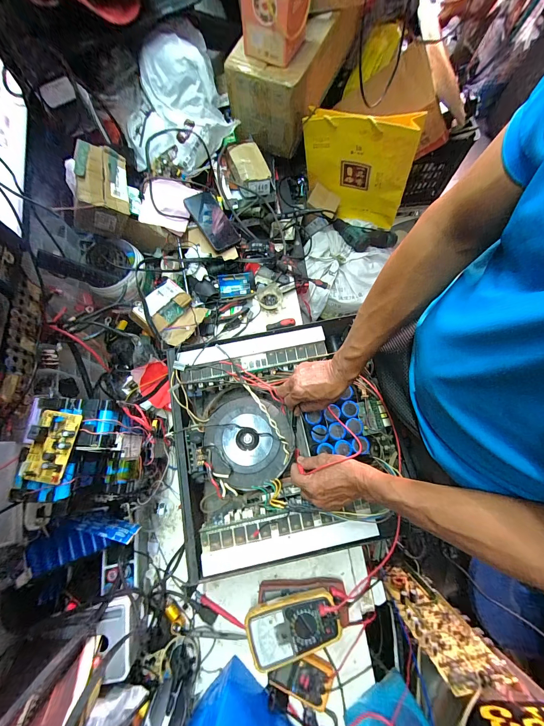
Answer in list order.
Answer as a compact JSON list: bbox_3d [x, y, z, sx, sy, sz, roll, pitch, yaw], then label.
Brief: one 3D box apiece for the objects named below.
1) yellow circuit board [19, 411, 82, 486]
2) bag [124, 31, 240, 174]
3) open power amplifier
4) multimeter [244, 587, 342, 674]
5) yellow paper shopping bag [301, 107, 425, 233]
[{"bbox_3d":[-0.308,0.114,0.399,0.056,0.017,0.093,10,74,5],"label":"yellow circuit board"},{"bbox_3d":[-0.237,-0.622,0.709,0.270,0.154,0.220,-17,74,-3],"label":"bag"},{"bbox_3d":[0.025,0.143,0.596,0.411,0.122,0.425,-11,73,-1],"label":"open power amplifier"},{"bbox_3d":[0.038,0.473,0.516,0.163,0.033,0.083,-15,74,-3],"label":"multimeter"},{"bbox_3d":[0.245,-0.551,0.849,0.310,0.326,0.042,16,75,6],"label":"yellow paper shopping bag"}]

